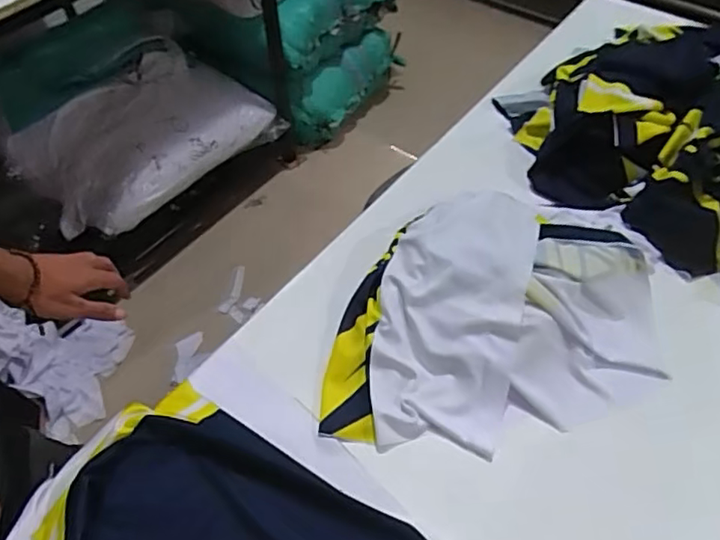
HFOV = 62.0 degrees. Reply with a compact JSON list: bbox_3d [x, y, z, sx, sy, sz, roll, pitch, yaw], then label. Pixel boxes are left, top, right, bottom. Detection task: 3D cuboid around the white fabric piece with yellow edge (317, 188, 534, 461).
[{"bbox_3d":[0.078,0.044,0.641,0.179,0.030,0.299,13,72,11],"label":"white fabric piece with yellow edge"}]

